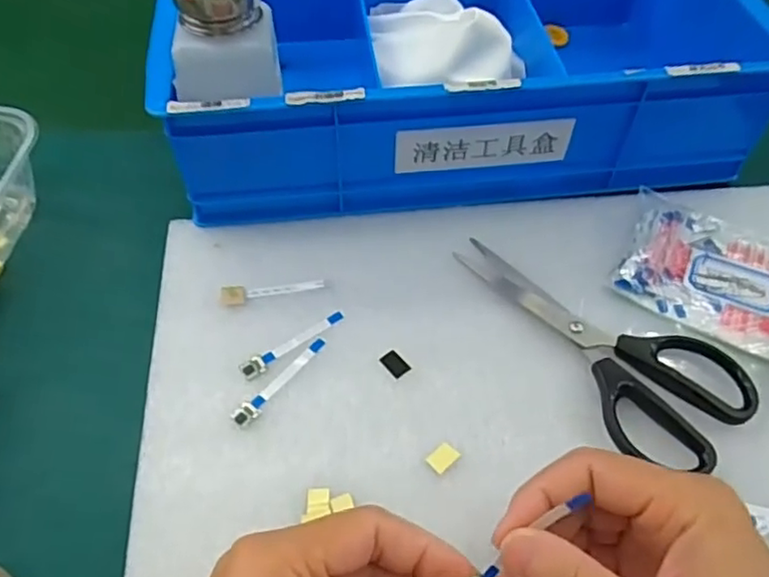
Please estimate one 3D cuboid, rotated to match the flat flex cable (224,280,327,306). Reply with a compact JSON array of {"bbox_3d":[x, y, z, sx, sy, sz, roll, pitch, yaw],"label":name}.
[{"bbox_3d":[-0.061,0.001,0.350,0.055,0.004,0.011,-7,58,-3],"label":"flat flex cable"}]

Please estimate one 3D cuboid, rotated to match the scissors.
[{"bbox_3d":[0.106,0.023,0.330,0.068,0.011,0.159,-40,66,-21],"label":"scissors"}]

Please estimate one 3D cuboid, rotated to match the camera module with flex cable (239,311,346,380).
[{"bbox_3d":[-0.047,0.028,0.332,0.060,0.004,0.010,-32,63,-18],"label":"camera module with flex cable"}]

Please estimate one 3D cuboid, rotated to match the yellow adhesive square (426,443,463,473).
[{"bbox_3d":[0.028,0.079,0.300,0.014,0.004,0.010,-39,65,-21],"label":"yellow adhesive square"}]

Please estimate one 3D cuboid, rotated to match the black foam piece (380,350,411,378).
[{"bbox_3d":[0.006,0.039,0.327,0.010,0.004,0.014,-35,66,-21],"label":"black foam piece"}]

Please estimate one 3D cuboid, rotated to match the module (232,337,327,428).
[{"bbox_3d":[-0.052,0.046,0.320,0.010,0.004,0.060,38,66,22],"label":"module"}]

